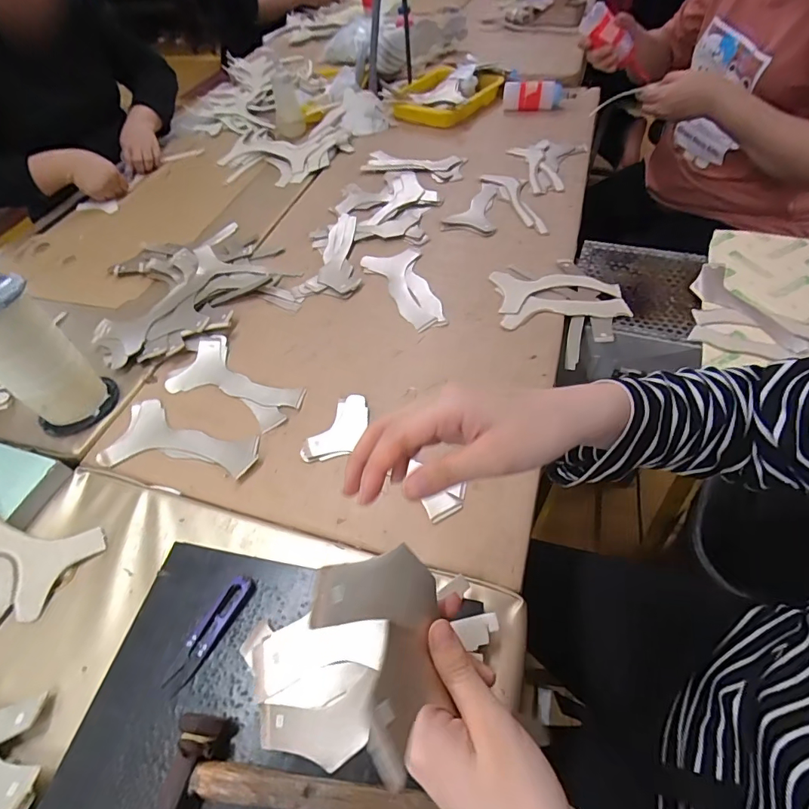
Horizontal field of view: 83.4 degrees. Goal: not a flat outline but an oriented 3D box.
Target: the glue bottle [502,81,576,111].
[{"bbox_3d":[0.299,-0.689,1.017,0.154,0.057,0.061,4,53,7],"label":"glue bottle"}]

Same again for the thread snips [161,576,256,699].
[{"bbox_3d":[-0.166,0.191,0.388,0.024,0.009,0.095,23,57,20],"label":"thread snips"}]

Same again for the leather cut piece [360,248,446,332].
[{"bbox_3d":[0.013,-0.184,0.691,0.084,0.012,0.199,-25,55,-14],"label":"leather cut piece"}]

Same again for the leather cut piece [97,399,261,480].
[{"bbox_3d":[-0.263,0.042,0.552,0.185,0.006,0.092,7,53,9],"label":"leather cut piece"}]

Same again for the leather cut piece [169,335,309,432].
[{"bbox_3d":[-0.221,-0.028,0.596,0.186,0.010,0.094,25,58,21],"label":"leather cut piece"}]

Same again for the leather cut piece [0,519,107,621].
[{"bbox_3d":[-0.417,0.150,0.452,0.182,0.038,0.120,15,55,15],"label":"leather cut piece"}]

